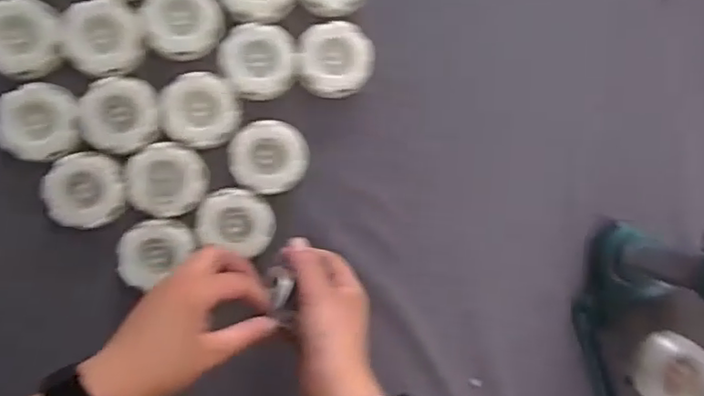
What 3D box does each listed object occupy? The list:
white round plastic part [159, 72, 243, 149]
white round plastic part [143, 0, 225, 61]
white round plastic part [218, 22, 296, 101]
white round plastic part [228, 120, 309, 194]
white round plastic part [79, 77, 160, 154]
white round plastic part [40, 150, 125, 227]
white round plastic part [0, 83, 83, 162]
[{"bbox_3d":[-0.138,-0.080,0.582,0.070,0.017,0.066,0,93,-6],"label":"white round plastic part"},{"bbox_3d":[-0.157,-0.166,0.592,0.070,0.023,0.067,0,93,-6],"label":"white round plastic part"},{"bbox_3d":[-0.084,-0.125,0.576,0.066,0.012,0.067,0,93,-6],"label":"white round plastic part"},{"bbox_3d":[-0.075,-0.037,0.579,0.070,0.019,0.065,0,93,-6],"label":"white round plastic part"},{"bbox_3d":[-0.212,-0.075,0.578,0.070,0.027,0.066,0,93,-6],"label":"white round plastic part"},{"bbox_3d":[-0.239,-0.007,0.567,0.066,0.018,0.066,0,93,-6],"label":"white round plastic part"},{"bbox_3d":[-0.289,-0.070,0.581,0.080,0.023,0.069,4,92,-6],"label":"white round plastic part"}]

